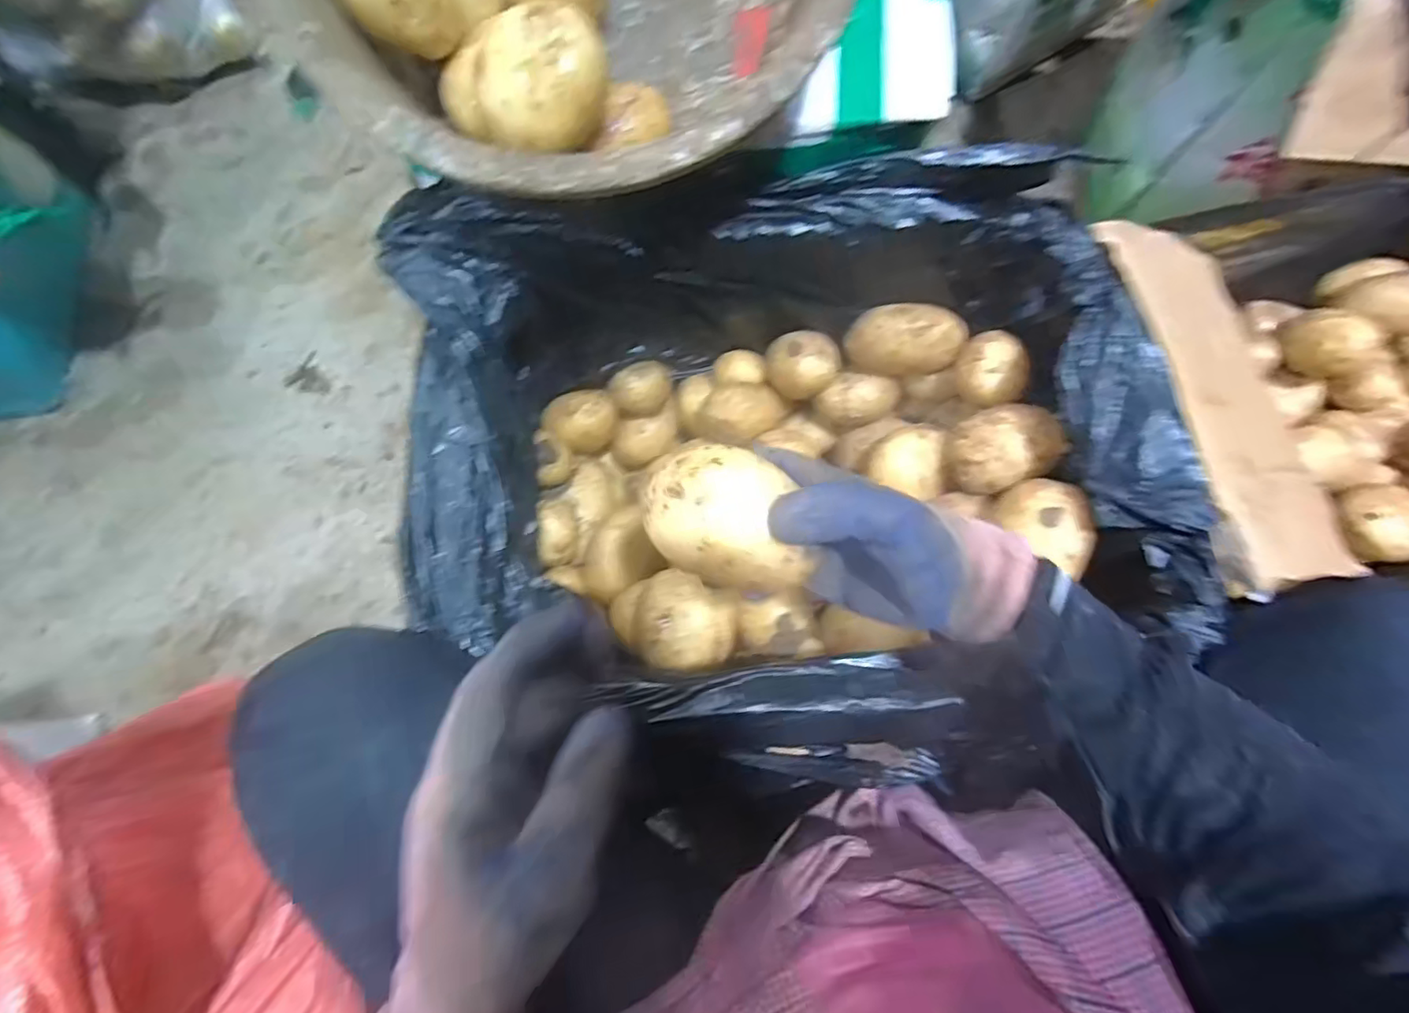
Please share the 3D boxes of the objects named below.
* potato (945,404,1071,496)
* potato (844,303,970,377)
[{"bbox_3d":[0.241,-0.048,0.497,0.068,0.061,0.067,0,73,-1],"label":"potato"},{"bbox_3d":[0.176,-0.145,0.530,0.095,0.042,0.044,12,73,2],"label":"potato"}]

